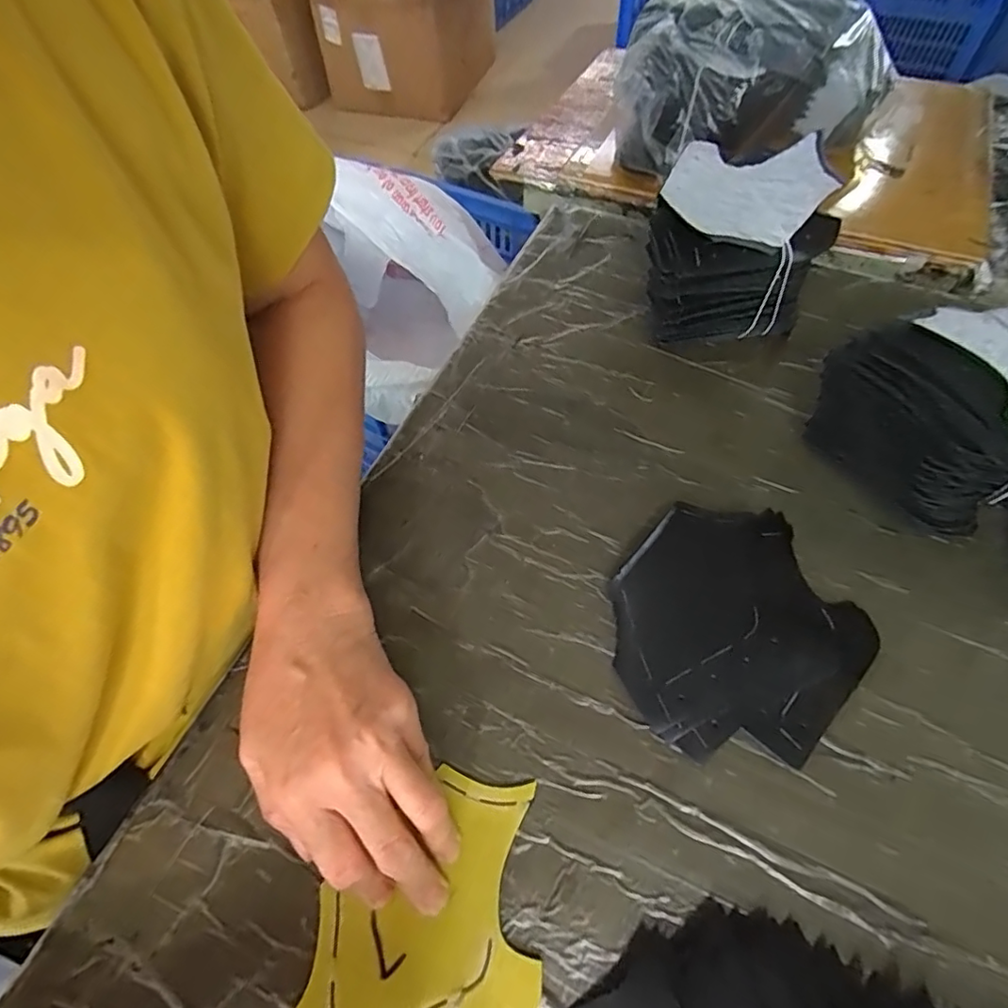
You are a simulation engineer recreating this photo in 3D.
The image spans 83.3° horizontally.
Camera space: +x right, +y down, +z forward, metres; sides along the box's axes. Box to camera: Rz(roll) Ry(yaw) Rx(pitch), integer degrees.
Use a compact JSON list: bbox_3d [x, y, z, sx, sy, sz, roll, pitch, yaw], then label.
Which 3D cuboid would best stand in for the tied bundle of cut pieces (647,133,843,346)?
[{"bbox_3d":[0.165,-0.181,0.419,0.118,0.107,0.121,13,61,8],"label":"tied bundle of cut pieces"}]

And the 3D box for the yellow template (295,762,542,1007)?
[{"bbox_3d":[-0.036,0.195,0.270,0.101,0.004,0.118,5,60,2],"label":"yellow template"}]

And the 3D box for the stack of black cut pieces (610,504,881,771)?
[{"bbox_3d":[0.135,0.069,0.332,0.136,0.018,0.151,37,67,20],"label":"stack of black cut pieces"}]

